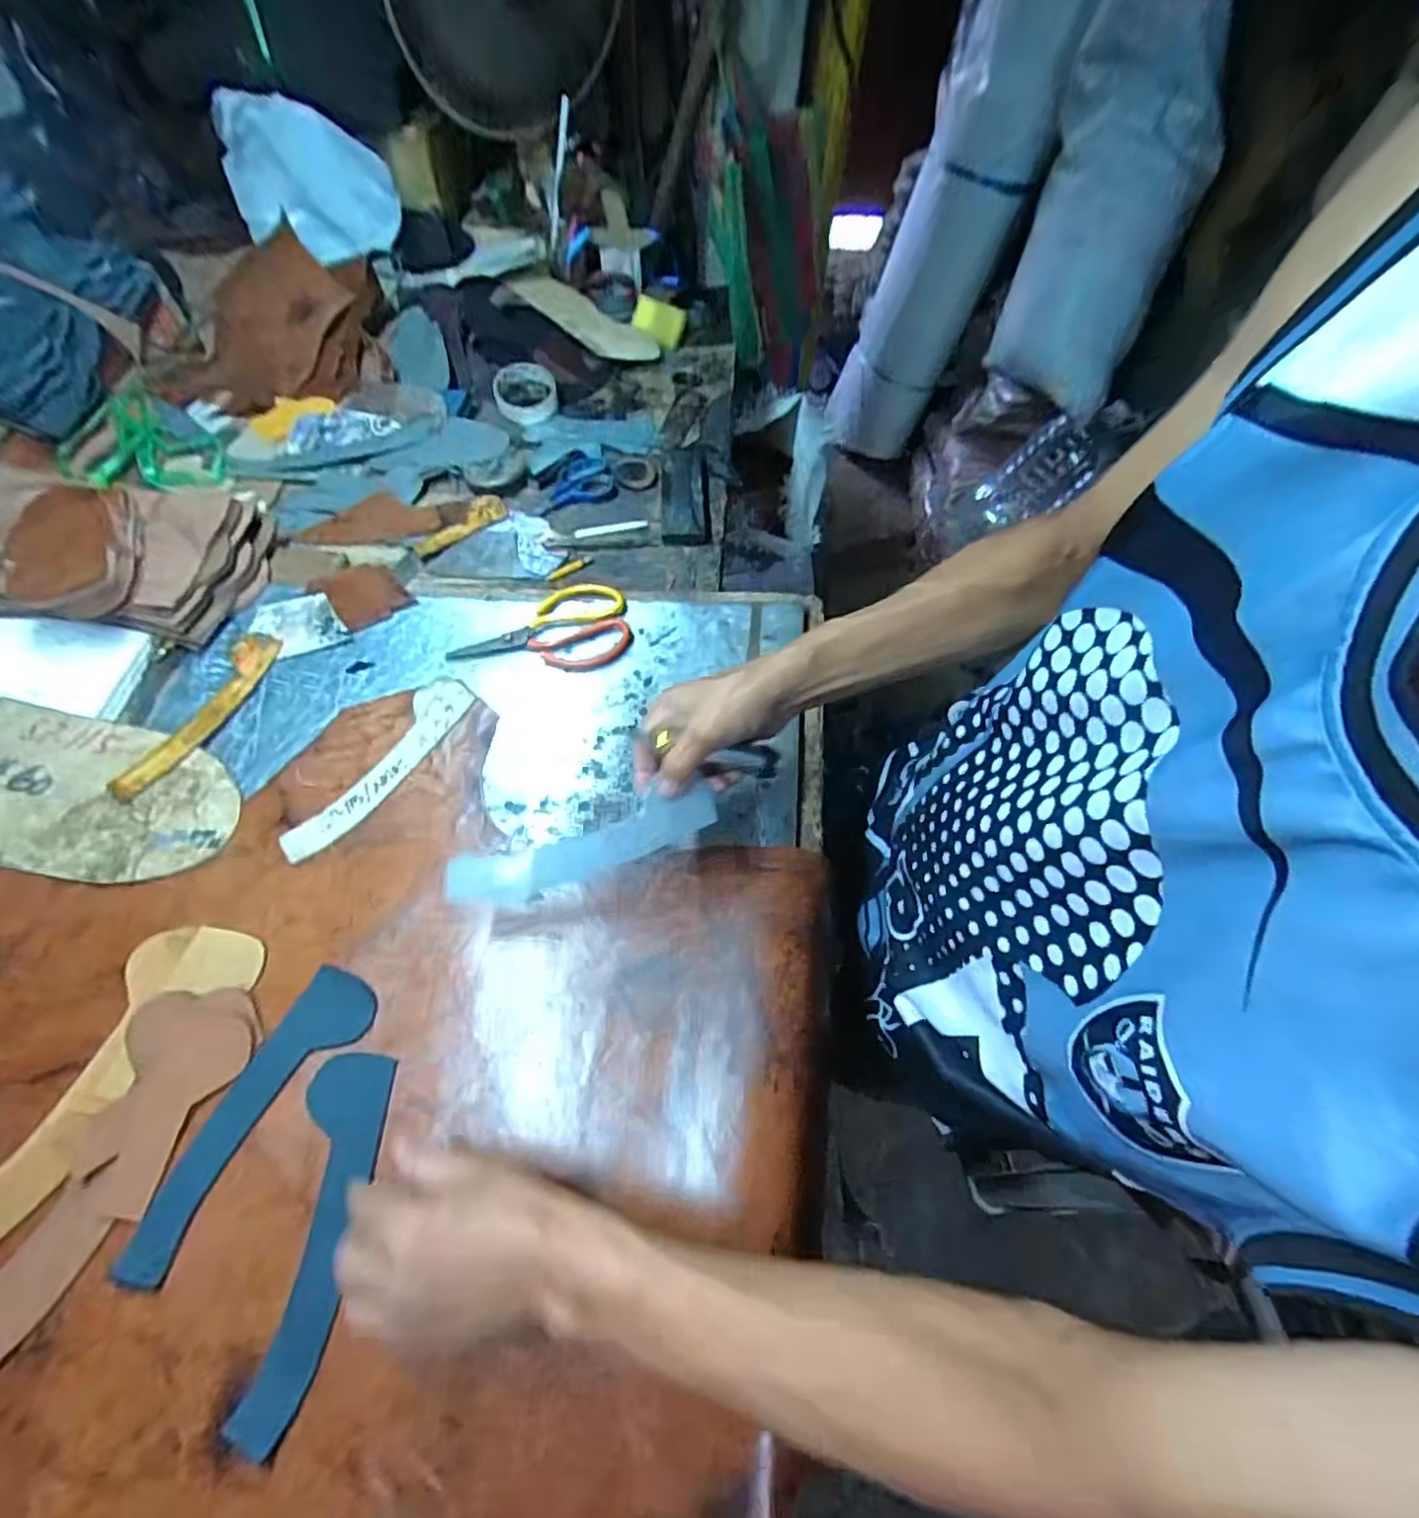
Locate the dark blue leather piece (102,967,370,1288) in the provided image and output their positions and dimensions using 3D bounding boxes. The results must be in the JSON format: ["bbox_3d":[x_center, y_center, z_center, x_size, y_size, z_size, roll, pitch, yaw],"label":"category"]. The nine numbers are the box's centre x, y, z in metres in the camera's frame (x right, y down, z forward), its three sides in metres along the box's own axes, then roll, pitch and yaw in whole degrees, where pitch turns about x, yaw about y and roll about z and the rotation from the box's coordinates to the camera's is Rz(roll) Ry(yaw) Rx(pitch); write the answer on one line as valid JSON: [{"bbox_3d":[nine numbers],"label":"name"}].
[{"bbox_3d":[-0.317,0.247,0.447,0.056,0.006,0.203,24,63,11],"label":"dark blue leather piece"}]

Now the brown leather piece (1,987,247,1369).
[{"bbox_3d":[-0.389,0.239,0.449,0.087,0.011,0.129,12,60,8],"label":"brown leather piece"}]

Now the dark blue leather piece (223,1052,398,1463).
[{"bbox_3d":[-0.254,0.305,0.417,0.055,0.004,0.204,-2,59,0],"label":"dark blue leather piece"}]

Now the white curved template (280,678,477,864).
[{"bbox_3d":[-0.302,0.004,0.588,0.055,0.006,0.207,28,64,16],"label":"white curved template"}]

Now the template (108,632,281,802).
[{"bbox_3d":[-0.489,-0.046,0.618,0.046,0.010,0.197,13,61,9],"label":"template"}]

